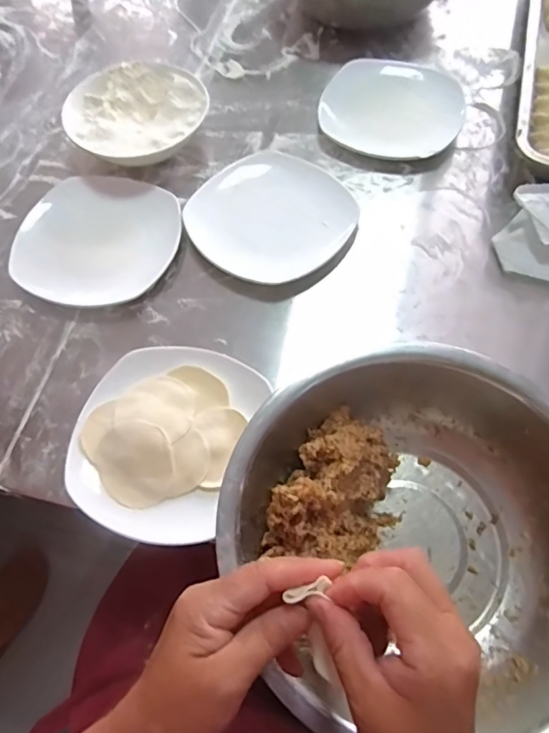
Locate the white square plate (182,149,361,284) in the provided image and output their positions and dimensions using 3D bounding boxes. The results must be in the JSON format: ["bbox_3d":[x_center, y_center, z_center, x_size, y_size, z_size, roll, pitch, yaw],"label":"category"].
[{"bbox_3d":[-0.003,-0.173,0.594,0.166,0.027,0.168,36,70,19],"label":"white square plate"}]

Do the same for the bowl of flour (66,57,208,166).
[{"bbox_3d":[-0.164,-0.302,0.648,0.159,0.055,0.164,-1,63,2],"label":"bowl of flour"}]

